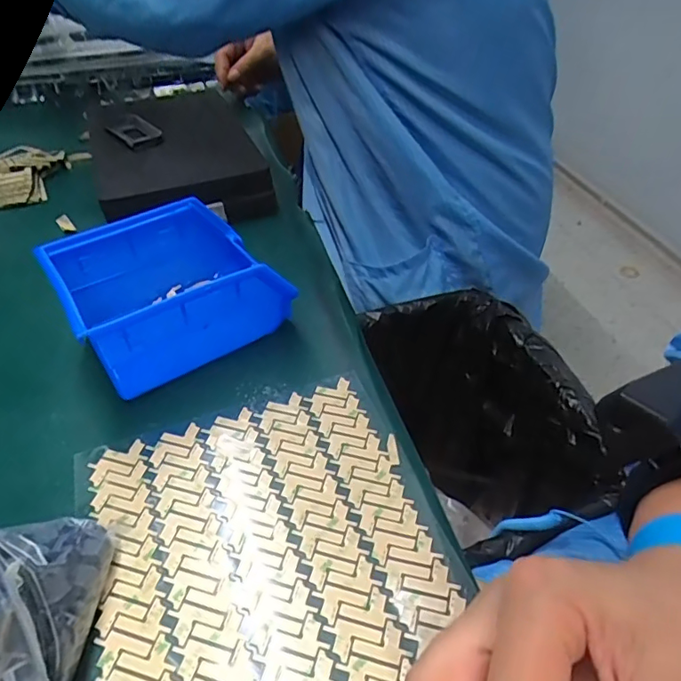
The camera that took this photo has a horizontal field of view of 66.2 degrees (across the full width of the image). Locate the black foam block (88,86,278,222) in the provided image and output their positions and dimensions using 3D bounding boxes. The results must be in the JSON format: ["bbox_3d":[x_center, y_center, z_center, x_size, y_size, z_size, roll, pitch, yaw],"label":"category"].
[{"bbox_3d":[-0.181,-0.205,0.564,0.155,0.053,0.268,-17,44,-13],"label":"black foam block"}]

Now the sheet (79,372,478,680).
[{"bbox_3d":[-0.028,0.123,0.251,0.174,0.007,0.239,-16,45,-14],"label":"sheet"}]

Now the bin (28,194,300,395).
[{"bbox_3d":[-0.117,-0.034,0.370,0.133,0.071,0.107,-25,49,-22],"label":"bin"}]

